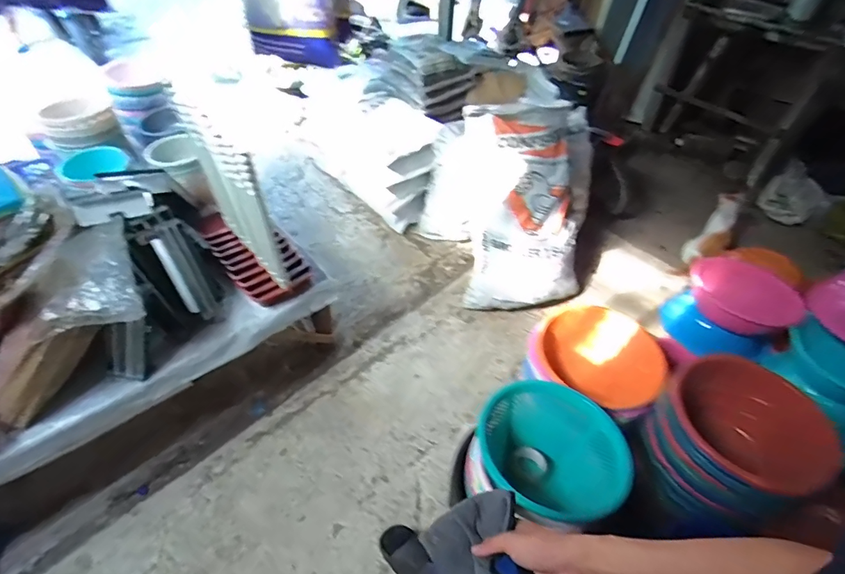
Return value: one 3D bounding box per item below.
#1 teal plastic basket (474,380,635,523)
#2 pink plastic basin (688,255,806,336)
[{"bbox_3d":[0.286,0.393,1.017,0.310,0.191,0.318,12,48,8],"label":"teal plastic basket"},{"bbox_3d":[1.137,0.031,1.527,0.310,0.121,0.310,1,47,-1],"label":"pink plastic basin"}]

